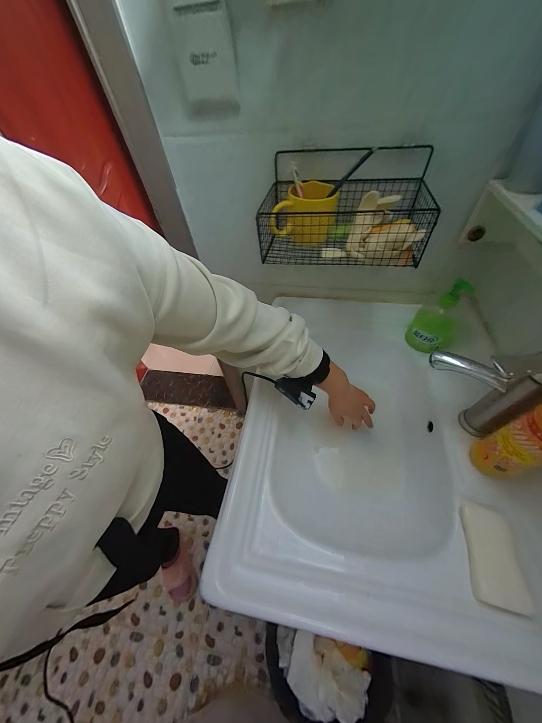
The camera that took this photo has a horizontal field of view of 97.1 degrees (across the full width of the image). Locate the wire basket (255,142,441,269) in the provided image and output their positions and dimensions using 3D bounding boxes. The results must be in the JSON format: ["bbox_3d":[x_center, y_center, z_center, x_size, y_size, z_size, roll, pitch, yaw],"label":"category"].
[{"bbox_3d":[0.120,-0.263,0.408,0.261,0.116,0.159,5,54,9],"label":"wire basket"}]

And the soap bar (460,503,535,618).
[{"bbox_3d":[0.304,0.263,0.327,0.058,0.014,0.109,11,55,14],"label":"soap bar"}]

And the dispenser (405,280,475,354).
[{"bbox_3d":[0.359,-0.093,0.516,0.087,0.164,0.071,35,63,27],"label":"dispenser"}]

